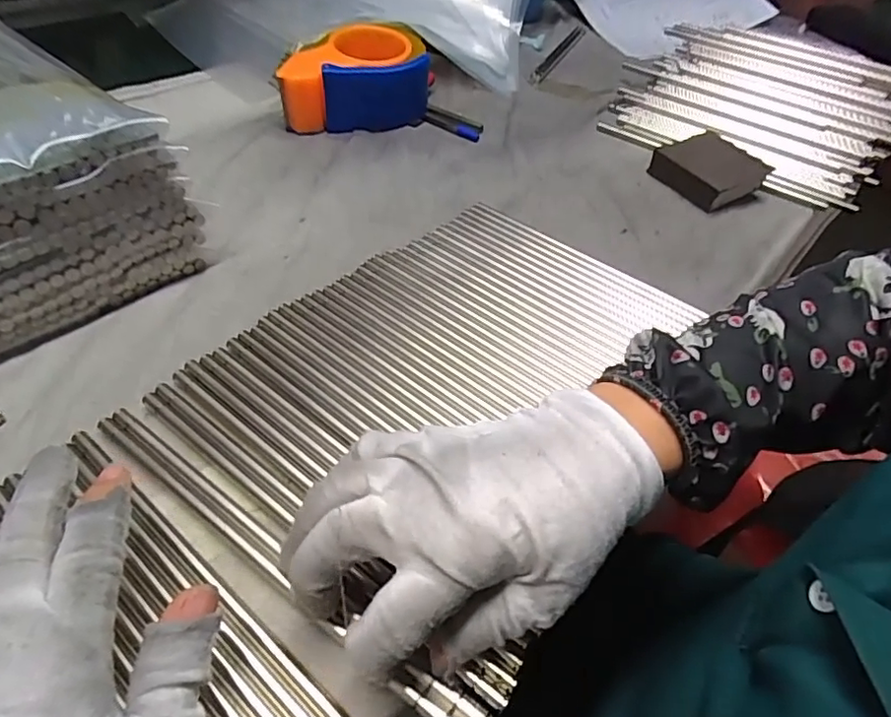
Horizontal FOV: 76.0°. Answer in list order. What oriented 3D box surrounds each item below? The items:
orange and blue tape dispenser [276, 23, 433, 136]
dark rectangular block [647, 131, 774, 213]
[{"bbox_3d":[-0.090,-0.273,0.558,0.143,0.069,0.097,-10,48,-15],"label":"orange and blue tape dispenser"},{"bbox_3d":[0.244,-0.174,0.526,0.085,0.030,0.077,-21,52,-24],"label":"dark rectangular block"}]

